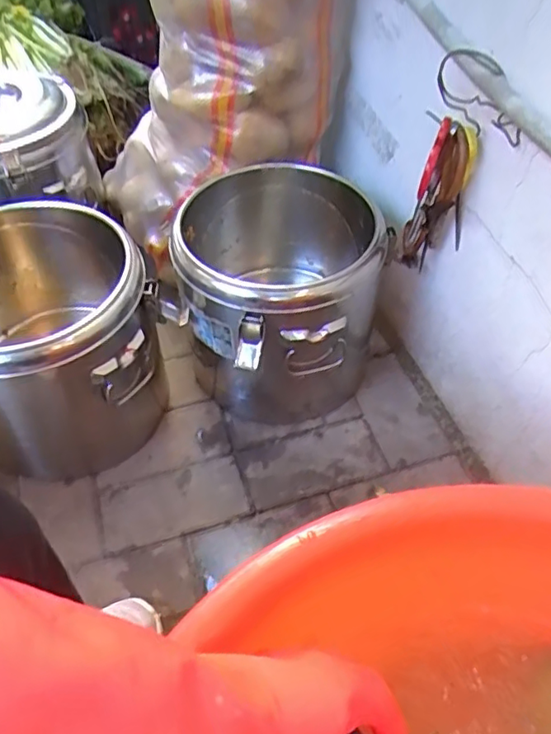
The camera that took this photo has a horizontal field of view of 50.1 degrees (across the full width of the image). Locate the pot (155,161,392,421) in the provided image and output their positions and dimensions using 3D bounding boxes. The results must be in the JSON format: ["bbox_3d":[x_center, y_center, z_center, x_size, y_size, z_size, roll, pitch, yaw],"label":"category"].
[{"bbox_3d":[0.000,-0.093,0.845,0.270,0.267,0.286,2,51,-1],"label":"pot"}]

